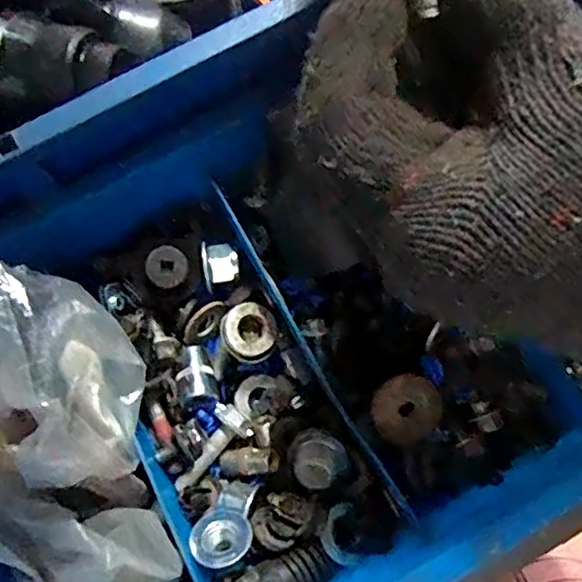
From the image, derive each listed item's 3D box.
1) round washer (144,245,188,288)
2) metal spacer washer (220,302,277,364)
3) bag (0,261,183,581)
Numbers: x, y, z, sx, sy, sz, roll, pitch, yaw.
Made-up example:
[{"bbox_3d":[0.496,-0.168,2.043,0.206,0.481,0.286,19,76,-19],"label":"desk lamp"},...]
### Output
[{"bbox_3d":[-0.055,-0.011,0.266,0.018,0.004,0.018,0,91,-13],"label":"round washer"},{"bbox_3d":[-0.018,0.018,0.270,0.025,0.008,0.025,0,75,0],"label":"metal spacer washer"},{"bbox_3d":[-0.084,0.071,0.225,0.070,0.038,0.161,-3,97,-1],"label":"bag"}]

